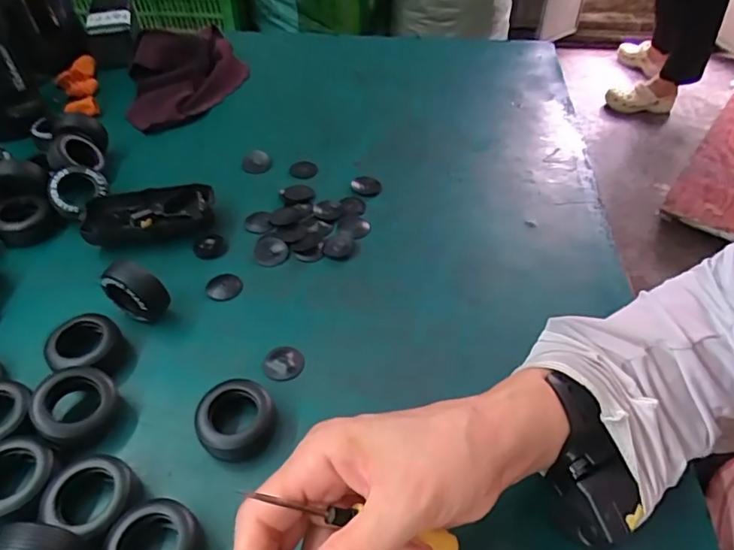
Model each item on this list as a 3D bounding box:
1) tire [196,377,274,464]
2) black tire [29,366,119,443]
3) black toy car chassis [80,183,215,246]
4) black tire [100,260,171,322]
[{"bbox_3d":[-0.085,0.093,0.336,0.047,0.022,0.047,0,47,0],"label":"tire"},{"bbox_3d":[-0.190,0.086,0.337,0.045,0.024,0.048,19,53,-26],"label":"black tire"},{"bbox_3d":[-0.189,-0.050,0.461,0.106,0.025,0.055,-11,48,-10],"label":"black toy car chassis"},{"bbox_3d":[-0.172,0.013,0.387,0.047,0.049,0.019,16,49,14],"label":"black tire"}]

